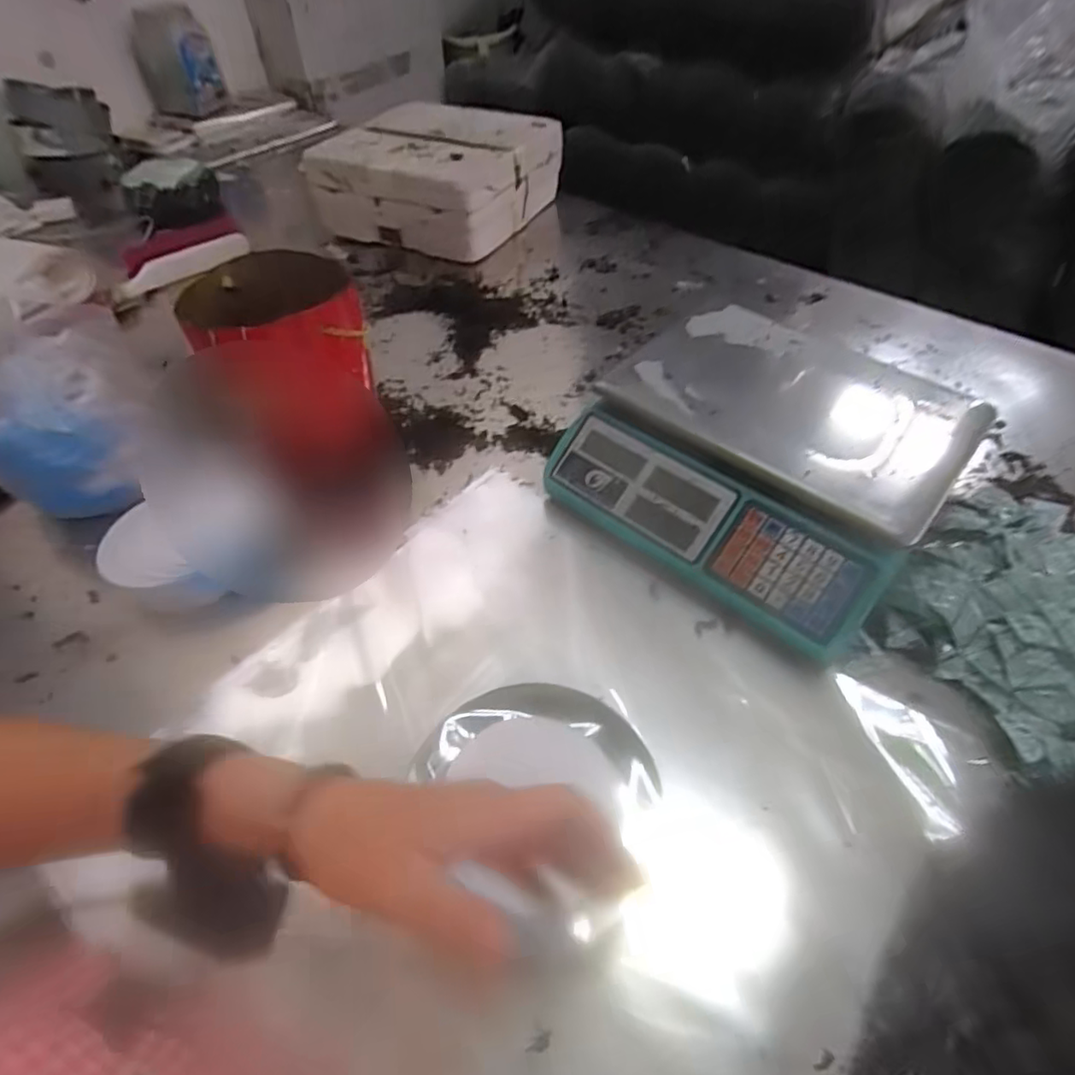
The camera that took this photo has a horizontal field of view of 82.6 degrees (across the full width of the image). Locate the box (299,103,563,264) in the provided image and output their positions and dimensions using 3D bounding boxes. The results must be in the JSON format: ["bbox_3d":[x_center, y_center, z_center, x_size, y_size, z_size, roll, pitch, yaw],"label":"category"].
[{"bbox_3d":[-0.172,-0.608,1.036,0.303,0.156,0.313,23,55,19],"label":"box"}]

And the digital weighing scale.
[{"bbox_3d":[0.221,-0.083,0.624,0.320,0.115,0.320,34,59,25],"label":"digital weighing scale"}]

